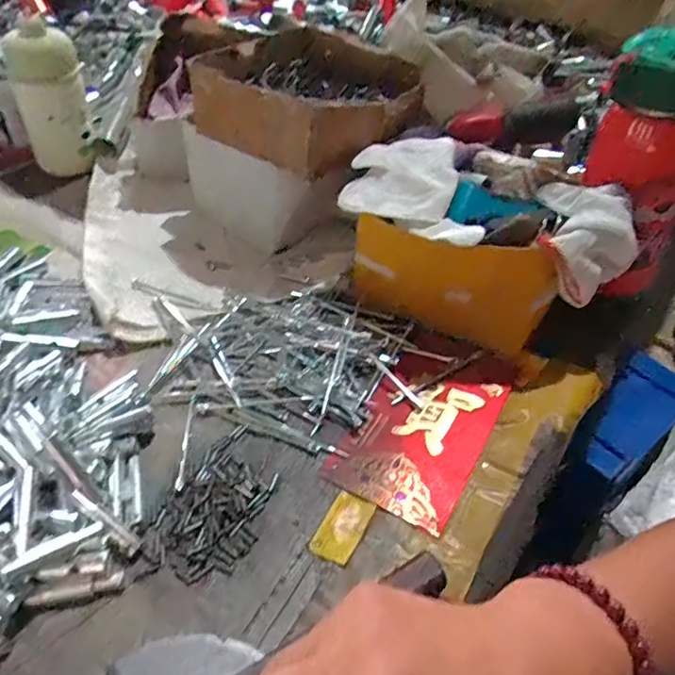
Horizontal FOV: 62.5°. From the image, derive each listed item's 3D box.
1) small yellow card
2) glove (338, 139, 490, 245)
[{"bbox_3d":[0.003,0.115,0.337,0.026,0.004,0.043,18,49,23],"label":"small yellow card"},{"bbox_3d":[0.051,-0.111,0.423,0.089,0.034,0.118,0,44,-6],"label":"glove"}]

